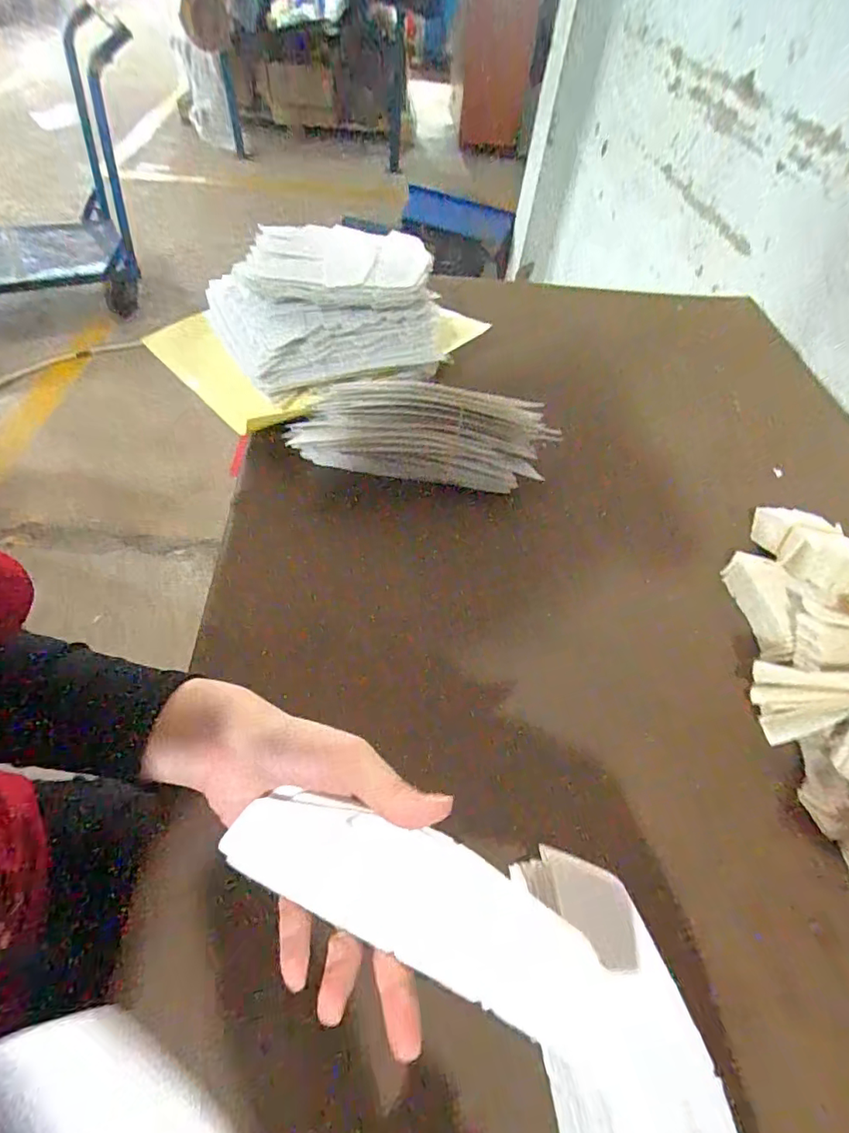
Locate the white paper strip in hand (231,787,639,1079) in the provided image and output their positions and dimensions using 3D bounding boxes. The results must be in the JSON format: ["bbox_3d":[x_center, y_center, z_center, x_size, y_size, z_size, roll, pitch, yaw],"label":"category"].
[{"bbox_3d":[-0.004,0.146,0.232,0.187,0.008,0.056,15,89,20],"label":"white paper strip in hand"}]

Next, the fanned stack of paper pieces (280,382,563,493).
[{"bbox_3d":[-0.007,-0.122,0.502,0.250,0.085,0.063,6,51,-1],"label":"fanned stack of paper pieces"}]

